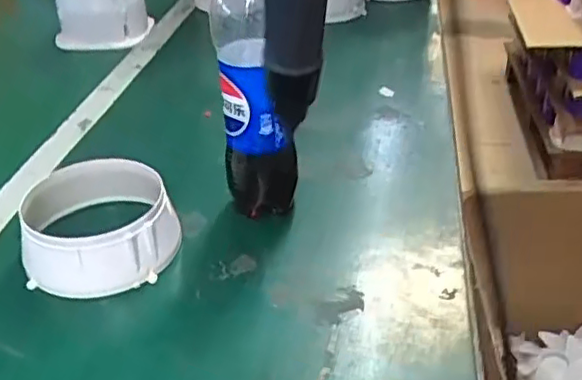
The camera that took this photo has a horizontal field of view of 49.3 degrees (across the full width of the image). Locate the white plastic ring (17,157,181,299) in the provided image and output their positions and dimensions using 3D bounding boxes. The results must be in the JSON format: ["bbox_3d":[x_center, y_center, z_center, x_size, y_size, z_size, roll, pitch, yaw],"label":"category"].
[{"bbox_3d":[-0.158,0.028,0.532,0.126,0.058,0.121,0,34,2],"label":"white plastic ring"}]

